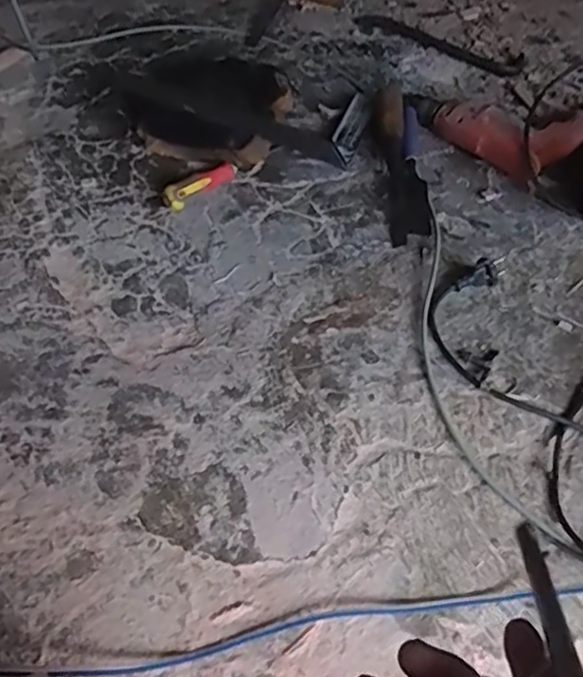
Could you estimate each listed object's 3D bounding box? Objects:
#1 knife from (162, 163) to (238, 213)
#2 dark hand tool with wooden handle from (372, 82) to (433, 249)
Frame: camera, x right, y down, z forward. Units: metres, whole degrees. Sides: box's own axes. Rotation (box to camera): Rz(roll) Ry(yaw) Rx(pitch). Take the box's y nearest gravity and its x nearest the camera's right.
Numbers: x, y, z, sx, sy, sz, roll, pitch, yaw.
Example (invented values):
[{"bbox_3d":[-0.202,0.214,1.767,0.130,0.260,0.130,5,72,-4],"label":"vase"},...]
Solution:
[{"bbox_3d":[-0.114,-0.198,0.846,0.110,0.033,0.024,-35,62,-27],"label":"knife"},{"bbox_3d":[0.151,-0.267,0.931,0.058,0.019,0.364,0,52,-4],"label":"dark hand tool with wooden handle"}]

